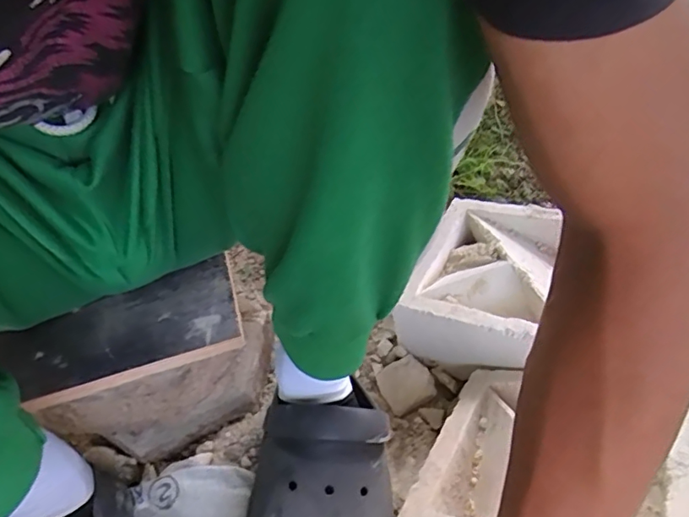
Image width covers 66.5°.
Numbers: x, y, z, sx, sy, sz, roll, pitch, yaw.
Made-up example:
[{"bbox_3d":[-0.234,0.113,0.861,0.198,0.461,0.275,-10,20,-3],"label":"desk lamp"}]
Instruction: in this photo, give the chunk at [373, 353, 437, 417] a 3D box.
[{"bbox_3d":[0.069,0.135,0.568,0.053,0.029,0.053,-17,40,-17],"label":"chunk"}]

